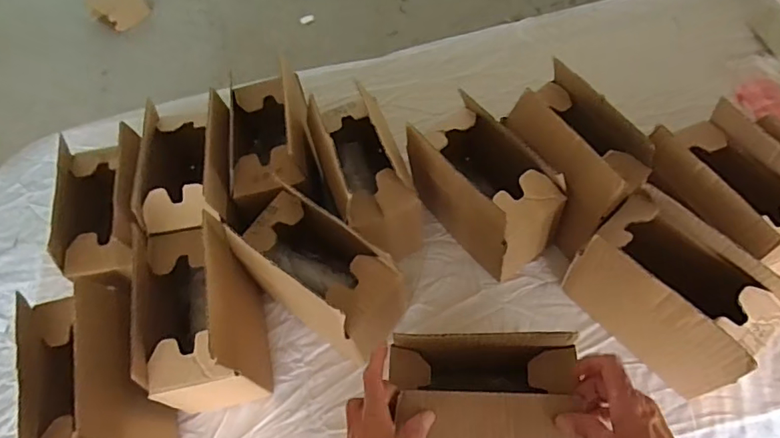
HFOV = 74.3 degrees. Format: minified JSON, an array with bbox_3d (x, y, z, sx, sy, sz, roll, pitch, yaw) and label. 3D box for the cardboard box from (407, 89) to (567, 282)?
[{"bbox_3d":[0.111,-0.035,0.629,0.099,0.154,0.178,-36,64,-14],"label":"cardboard box"}]

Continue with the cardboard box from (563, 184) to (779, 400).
[{"bbox_3d":[0.285,0.084,0.541,0.097,0.162,0.169,-41,64,-17],"label":"cardboard box"}]

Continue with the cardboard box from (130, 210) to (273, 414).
[{"bbox_3d":[-0.206,0.101,0.584,0.105,0.155,0.191,-16,60,-4],"label":"cardboard box"}]

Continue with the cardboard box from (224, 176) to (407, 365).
[{"bbox_3d":[-0.077,0.067,0.595,0.199,0.155,0.105,38,70,23],"label":"cardboard box"}]

